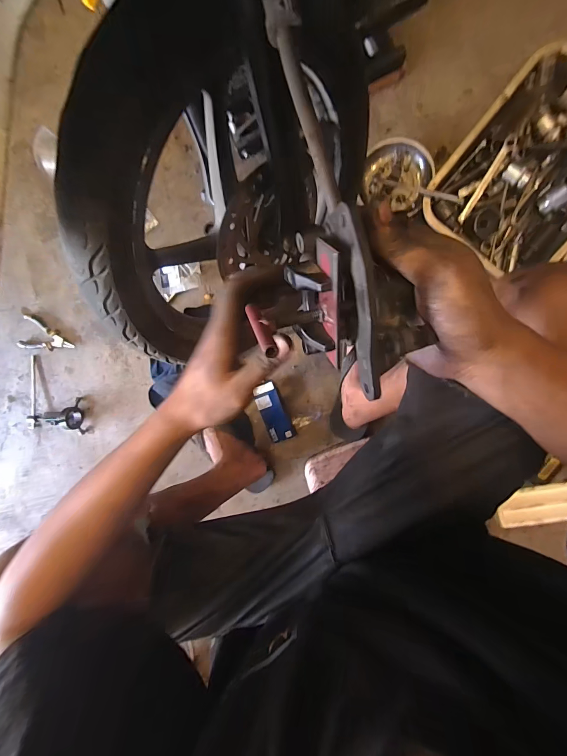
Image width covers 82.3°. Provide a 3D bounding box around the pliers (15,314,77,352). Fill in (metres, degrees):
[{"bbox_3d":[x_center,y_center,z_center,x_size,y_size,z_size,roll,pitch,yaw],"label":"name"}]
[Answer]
[{"bbox_3d":[-0.588,-0.090,0.802,0.141,0.011,0.085,25,98,4],"label":"pliers"}]

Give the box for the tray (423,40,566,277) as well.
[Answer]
[{"bbox_3d":[0.460,-0.378,0.601,0.274,0.066,0.362,36,100,0],"label":"tray"}]

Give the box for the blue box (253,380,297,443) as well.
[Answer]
[{"bbox_3d":[-0.022,0.077,0.734,0.052,0.030,0.135,-21,92,9],"label":"blue box"}]

